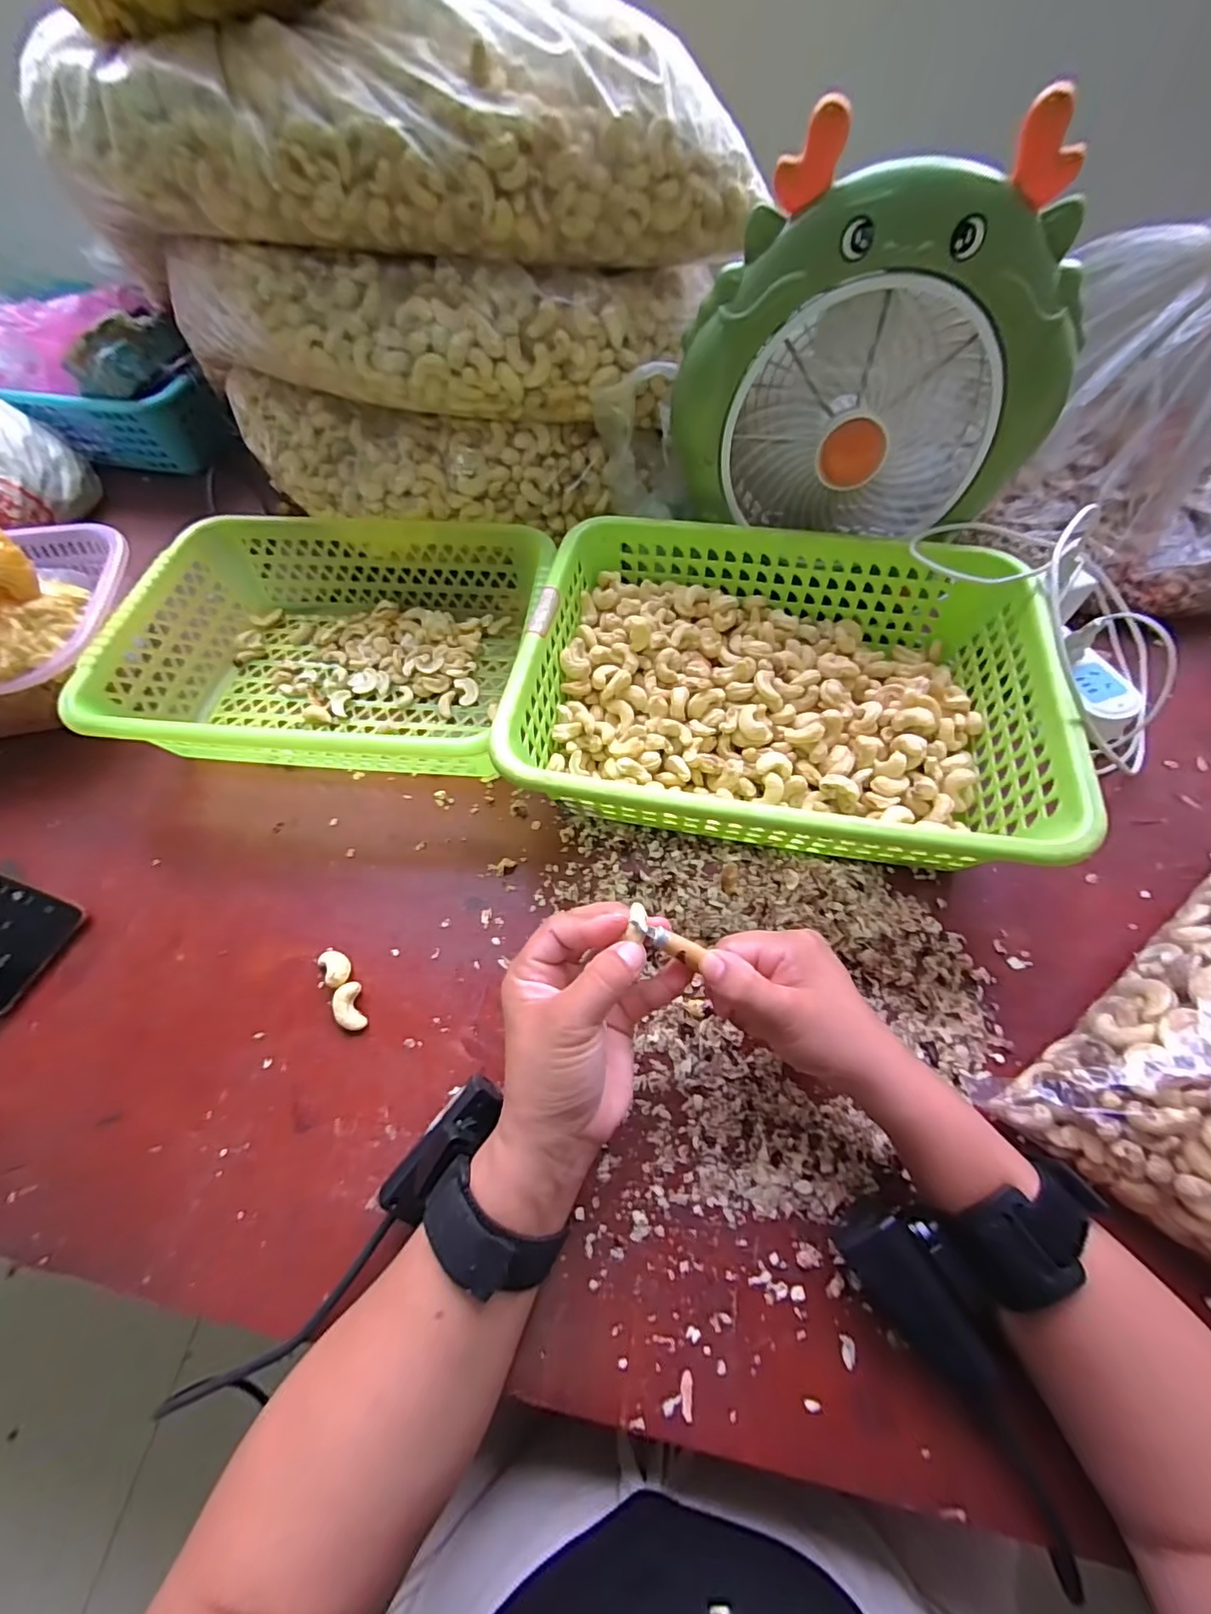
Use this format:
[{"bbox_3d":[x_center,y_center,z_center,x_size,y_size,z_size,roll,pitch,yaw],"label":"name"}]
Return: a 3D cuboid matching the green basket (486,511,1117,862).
[{"bbox_3d":[0.118,-0.085,0.395,0.334,0.091,0.256,8,61,6],"label":"green basket"}]

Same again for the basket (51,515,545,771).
[{"bbox_3d":[-0.216,-0.132,0.444,0.304,0.074,0.231,6,61,5],"label":"basket"}]

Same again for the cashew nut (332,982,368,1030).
[{"bbox_3d":[-0.160,0.125,0.341,0.015,0.013,0.029,-18,62,-8],"label":"cashew nut"}]

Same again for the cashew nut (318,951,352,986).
[{"bbox_3d":[-0.173,0.104,0.353,0.015,0.014,0.025,-31,64,-15],"label":"cashew nut"}]

